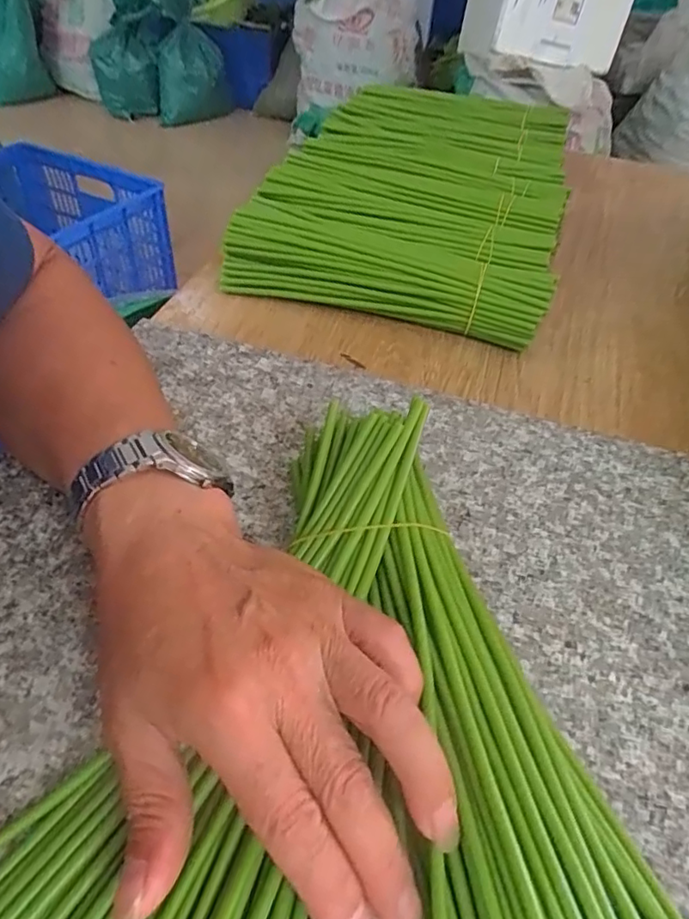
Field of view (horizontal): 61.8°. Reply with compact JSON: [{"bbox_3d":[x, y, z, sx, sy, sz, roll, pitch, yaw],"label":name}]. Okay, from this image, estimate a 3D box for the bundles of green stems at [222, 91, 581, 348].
[{"bbox_3d":[0.088,-0.286,0.600,0.258,0.065,0.464,15,46,9],"label":"bundles of green stems"}]

